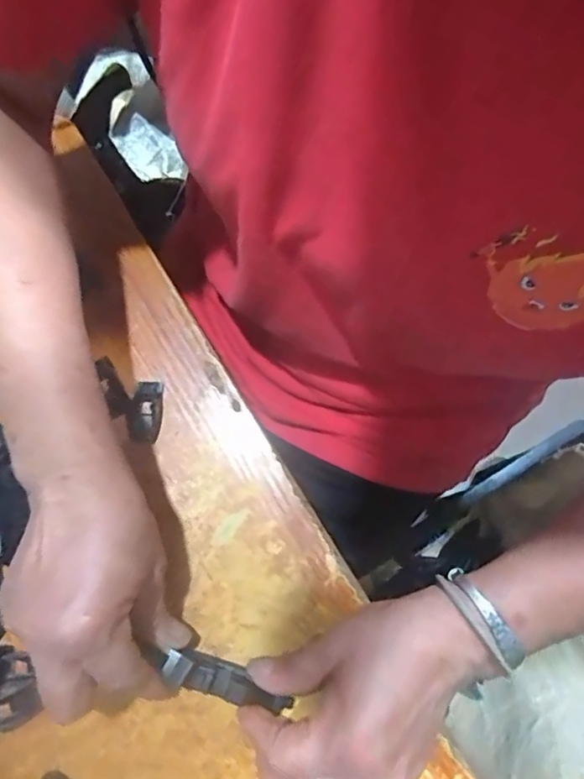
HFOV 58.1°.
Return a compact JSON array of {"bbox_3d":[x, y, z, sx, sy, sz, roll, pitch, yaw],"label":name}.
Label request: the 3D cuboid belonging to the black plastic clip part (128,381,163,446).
[{"bbox_3d":[-0.100,0.016,0.359,0.022,0.006,0.042,0,74,2],"label":"black plastic clip part"}]

